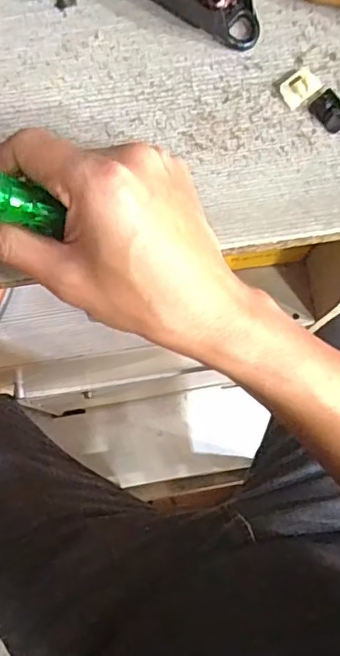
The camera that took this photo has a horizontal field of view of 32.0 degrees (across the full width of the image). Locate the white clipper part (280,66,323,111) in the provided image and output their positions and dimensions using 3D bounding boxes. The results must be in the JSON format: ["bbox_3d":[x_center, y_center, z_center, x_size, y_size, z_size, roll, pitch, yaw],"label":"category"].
[{"bbox_3d":[0.077,-0.142,0.346,0.025,0.007,0.016,-37,80,-7],"label":"white clipper part"}]

